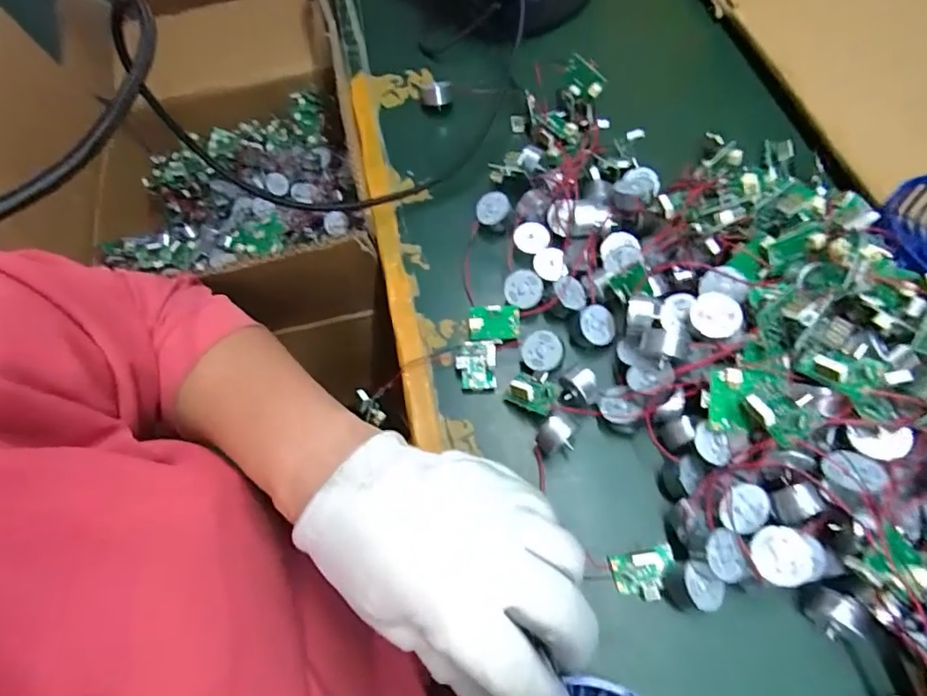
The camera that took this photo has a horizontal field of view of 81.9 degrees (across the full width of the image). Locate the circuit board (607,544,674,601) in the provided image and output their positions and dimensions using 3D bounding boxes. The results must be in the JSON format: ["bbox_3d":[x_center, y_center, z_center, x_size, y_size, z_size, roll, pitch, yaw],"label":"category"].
[{"bbox_3d":[0.089,0.112,0.263,0.030,0.008,0.023,-10,64,-2],"label":"circuit board"}]

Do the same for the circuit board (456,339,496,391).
[{"bbox_3d":[0.008,0.009,0.318,0.022,0.007,0.030,-1,64,2],"label":"circuit board"}]

